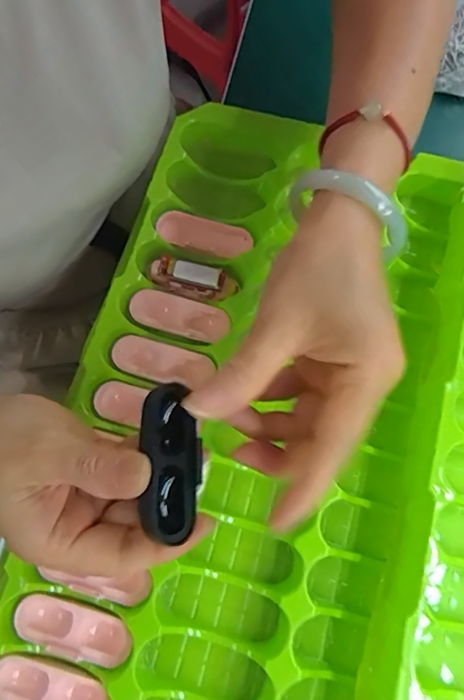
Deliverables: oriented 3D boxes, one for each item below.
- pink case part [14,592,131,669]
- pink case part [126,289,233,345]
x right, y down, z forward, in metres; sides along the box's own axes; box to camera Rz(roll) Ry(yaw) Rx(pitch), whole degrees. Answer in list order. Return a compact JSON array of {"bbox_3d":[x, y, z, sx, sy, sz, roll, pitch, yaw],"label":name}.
[{"bbox_3d":[-0.084,0.149,0.256,0.062,0.010,0.023,17,75,5],"label":"pink case part"},{"bbox_3d":[-0.033,-0.021,0.306,0.062,0.006,0.023,15,75,4],"label":"pink case part"}]

